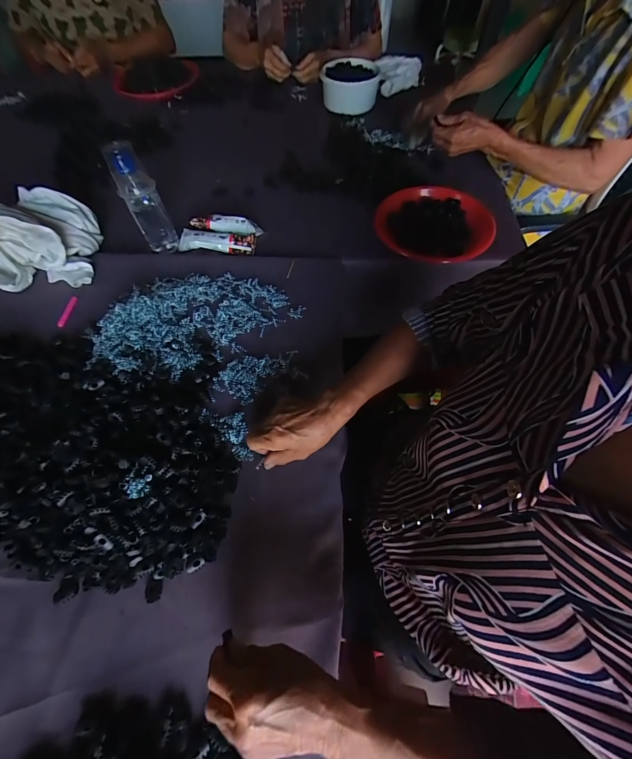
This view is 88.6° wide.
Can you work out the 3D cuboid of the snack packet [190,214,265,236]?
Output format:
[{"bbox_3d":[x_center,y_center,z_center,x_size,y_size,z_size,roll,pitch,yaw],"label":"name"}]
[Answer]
[{"bbox_3d":[-0.182,-0.314,0.658,0.146,0.029,0.027,11,62,7],"label":"snack packet"}]

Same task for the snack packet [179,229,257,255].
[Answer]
[{"bbox_3d":[-0.197,-0.274,0.640,0.157,0.021,0.033,6,61,4],"label":"snack packet"}]

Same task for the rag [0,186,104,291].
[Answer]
[{"bbox_3d":[-0.519,-0.253,0.585,0.197,0.096,0.193,-9,61,-4],"label":"rag"}]

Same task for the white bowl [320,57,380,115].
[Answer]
[{"bbox_3d":[0.095,-0.775,0.865,0.144,0.078,0.169,8,61,6],"label":"white bowl"}]

